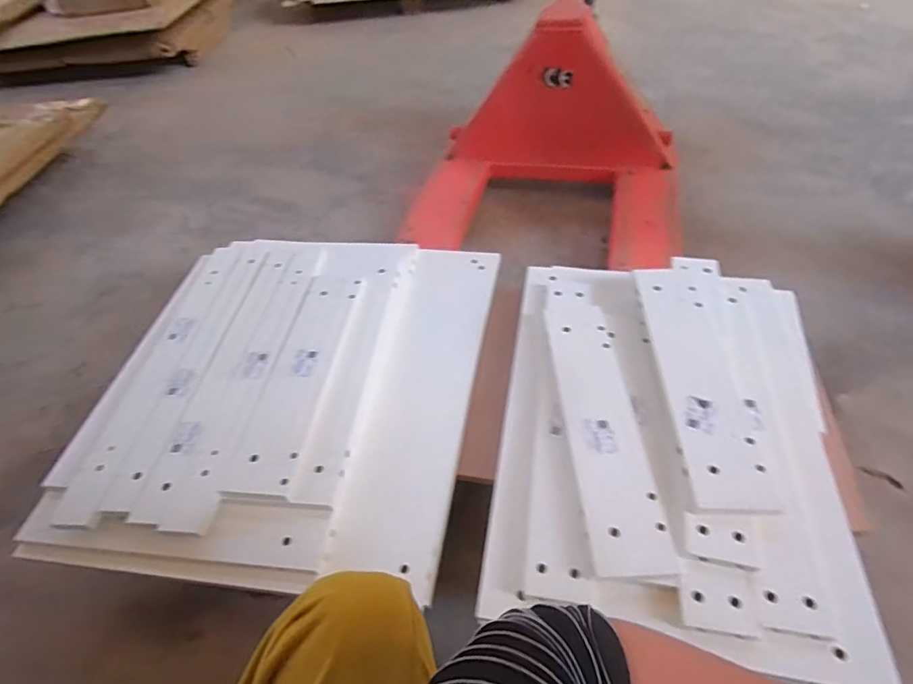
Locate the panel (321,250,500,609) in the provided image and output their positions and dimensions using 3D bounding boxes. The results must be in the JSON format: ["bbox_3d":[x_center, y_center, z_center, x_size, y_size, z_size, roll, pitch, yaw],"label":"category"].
[{"bbox_3d":[-0.053,0.063,0.858,0.169,0.020,0.671,18,52,-6],"label":"panel"}]

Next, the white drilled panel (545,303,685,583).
[{"bbox_3d":[0.214,0.112,0.733,0.104,0.016,0.457,-7,49,5],"label":"white drilled panel"}]

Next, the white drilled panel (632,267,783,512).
[{"bbox_3d":[0.370,0.043,0.754,0.115,0.023,0.444,-3,50,7],"label":"white drilled panel"}]

